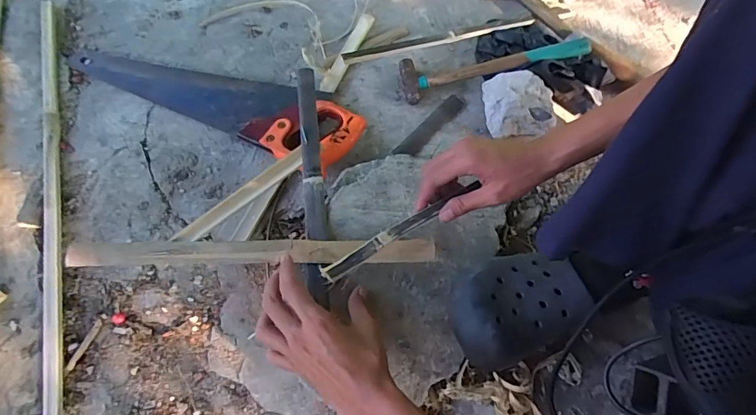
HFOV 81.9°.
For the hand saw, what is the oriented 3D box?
[{"bbox_3d":[-0.259,-0.192,0.676,0.509,0.048,0.131,26,69,12],"label":"hand saw"}]

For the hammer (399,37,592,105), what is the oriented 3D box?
[{"bbox_3d":[0.175,-0.231,0.673,0.284,0.023,0.077,-16,74,4],"label":"hammer"}]

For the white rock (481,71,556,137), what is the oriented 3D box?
[{"bbox_3d":[0.211,-0.156,0.646,0.104,0.055,0.092,-7,66,-2],"label":"white rock"}]

